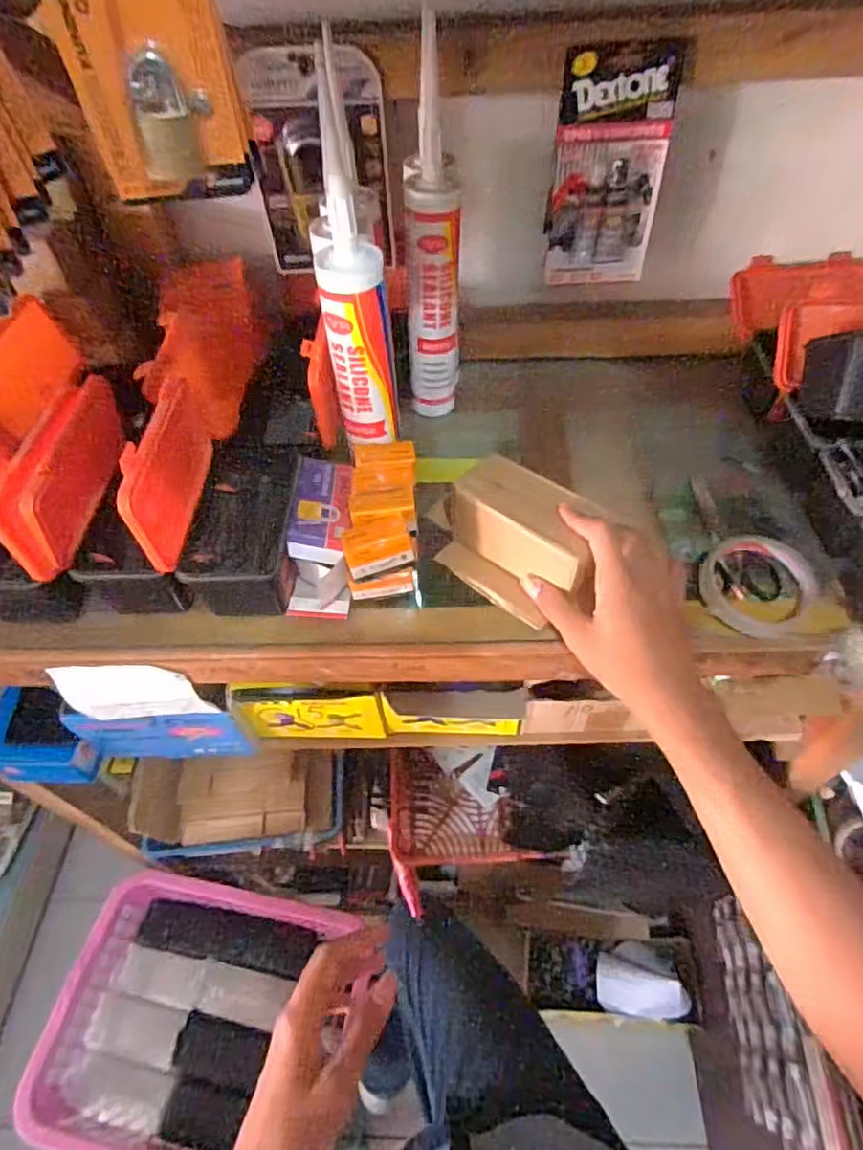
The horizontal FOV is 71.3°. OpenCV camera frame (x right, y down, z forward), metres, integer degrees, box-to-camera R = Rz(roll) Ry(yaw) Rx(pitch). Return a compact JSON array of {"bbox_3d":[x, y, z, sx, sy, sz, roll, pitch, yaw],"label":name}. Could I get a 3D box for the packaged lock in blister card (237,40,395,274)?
[{"bbox_3d":[-0.100,-0.372,0.552,0.122,0.176,0.028,-3,52,0],"label":"packaged lock in blister card"}]

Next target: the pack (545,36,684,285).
[{"bbox_3d":[0.158,-0.359,0.542,0.096,0.182,0.019,4,52,6],"label":"pack"}]

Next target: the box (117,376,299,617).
[{"bbox_3d":[-0.163,-0.072,0.484,0.090,0.133,0.183,-7,52,-3],"label":"box"}]

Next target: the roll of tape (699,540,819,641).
[{"bbox_3d":[0.264,0.011,0.489,0.089,0.018,0.089,-1,52,2],"label":"roll of tape"}]

